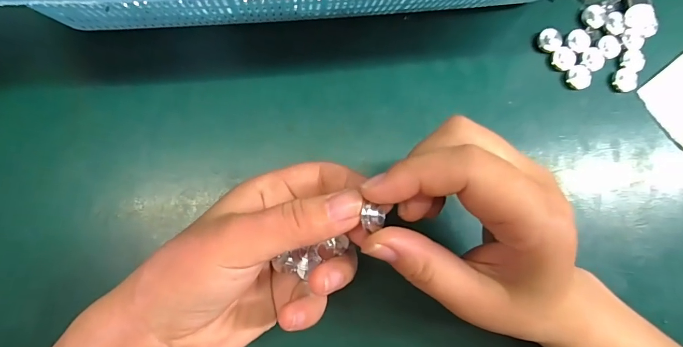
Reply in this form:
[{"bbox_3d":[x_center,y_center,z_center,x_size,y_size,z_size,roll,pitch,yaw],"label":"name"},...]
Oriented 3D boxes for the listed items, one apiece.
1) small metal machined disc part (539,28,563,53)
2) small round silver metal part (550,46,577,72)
[{"bbox_3d":[0.142,-0.091,0.254,0.014,0.005,0.014,-37,88,-8],"label":"small metal machined disc part"},{"bbox_3d":[0.152,-0.078,0.255,0.015,0.005,0.015,1,83,-5],"label":"small round silver metal part"}]

